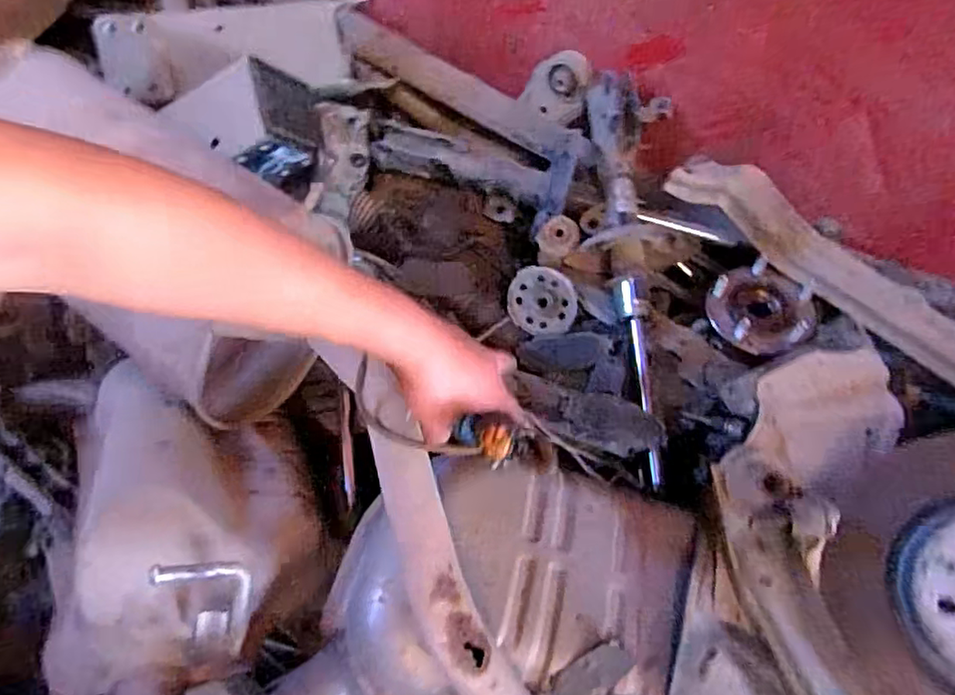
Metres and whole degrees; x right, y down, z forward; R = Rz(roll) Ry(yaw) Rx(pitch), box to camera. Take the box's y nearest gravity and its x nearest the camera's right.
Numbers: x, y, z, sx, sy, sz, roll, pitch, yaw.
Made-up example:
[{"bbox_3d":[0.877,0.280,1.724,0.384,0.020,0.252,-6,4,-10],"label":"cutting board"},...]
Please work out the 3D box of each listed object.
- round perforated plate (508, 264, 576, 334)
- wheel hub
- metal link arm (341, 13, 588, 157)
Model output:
[{"bbox_3d":[0.093,-0.067,0.864,0.098,0.005,0.096,1,83,-8],"label":"round perforated plate"},{"bbox_3d":[0.365,-0.048,0.778,0.119,0.044,0.120,1,66,-2],"label":"wheel hub"},{"bbox_3d":[-0.018,-0.444,0.965,0.433,0.123,0.082,27,67,9],"label":"metal link arm"}]

